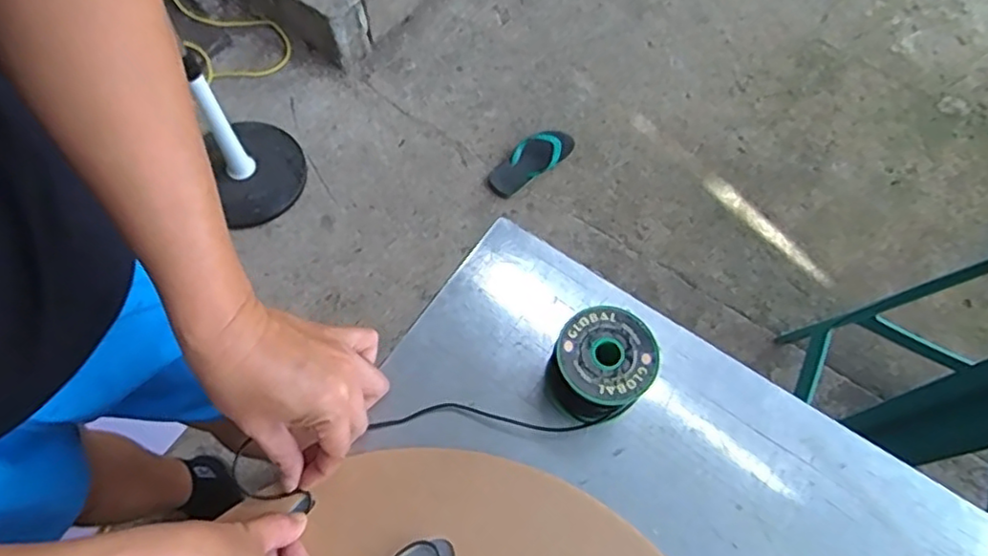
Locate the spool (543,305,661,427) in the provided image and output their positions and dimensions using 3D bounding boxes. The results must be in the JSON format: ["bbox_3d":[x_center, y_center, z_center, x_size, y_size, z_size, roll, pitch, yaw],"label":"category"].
[{"bbox_3d":[0.077,0.067,0.467,0.067,0.067,0.067,1,64,-3],"label":"spool"}]

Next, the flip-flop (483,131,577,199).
[{"bbox_3d":[0.086,-0.278,1.483,0.098,0.038,0.237,42,69,17],"label":"flip-flop"}]

